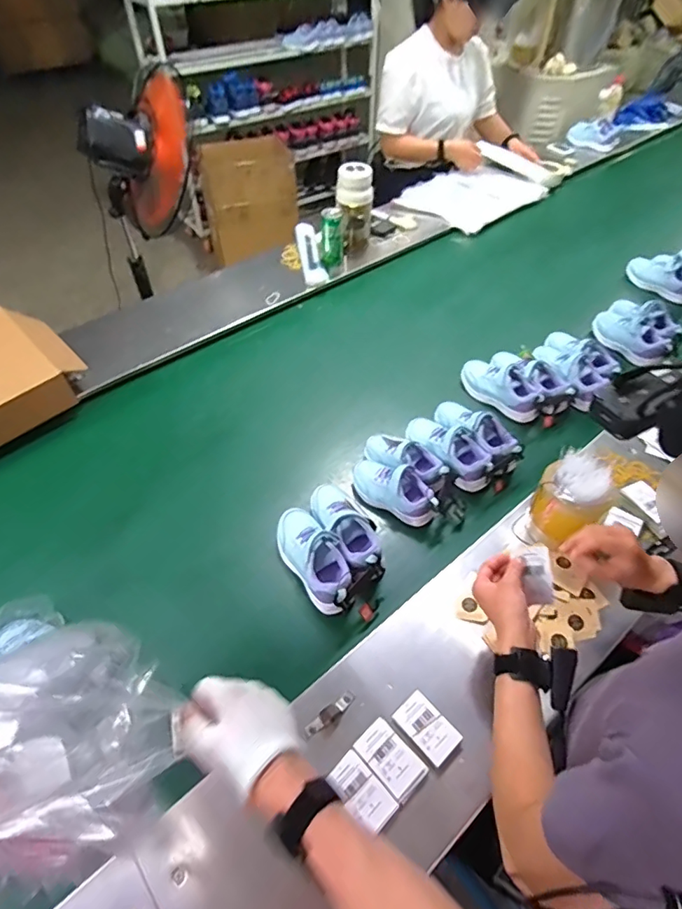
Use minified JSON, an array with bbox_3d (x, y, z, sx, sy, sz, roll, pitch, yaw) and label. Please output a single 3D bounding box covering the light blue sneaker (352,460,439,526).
[{"bbox_3d":[0.100,0.057,0.914,0.165,0.069,0.080,23,54,18],"label":"light blue sneaker"}]

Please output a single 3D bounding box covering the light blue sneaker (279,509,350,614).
[{"bbox_3d":[-0.046,0.169,0.826,0.078,0.066,0.190,-31,57,-23],"label":"light blue sneaker"}]

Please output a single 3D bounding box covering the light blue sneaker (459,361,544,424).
[{"bbox_3d":[0.346,-0.148,1.087,0.080,0.063,0.195,-33,57,-25],"label":"light blue sneaker"}]

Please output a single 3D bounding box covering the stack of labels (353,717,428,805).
[{"bbox_3d":[0.063,0.389,0.639,0.053,0.010,0.086,-35,58,-26],"label":"stack of labels"}]

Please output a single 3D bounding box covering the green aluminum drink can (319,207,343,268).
[{"bbox_3d":[-0.025,-0.592,1.378,0.062,0.145,0.064,-4,50,-4],"label":"green aluminum drink can"}]

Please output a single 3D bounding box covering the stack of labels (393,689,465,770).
[{"bbox_3d":[0.114,0.361,0.663,0.053,0.007,0.081,-35,58,-26],"label":"stack of labels"}]

